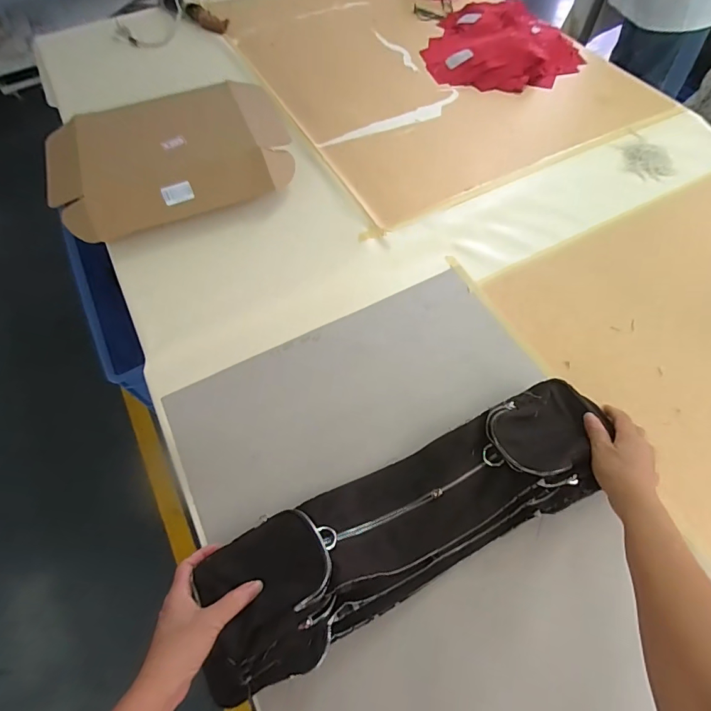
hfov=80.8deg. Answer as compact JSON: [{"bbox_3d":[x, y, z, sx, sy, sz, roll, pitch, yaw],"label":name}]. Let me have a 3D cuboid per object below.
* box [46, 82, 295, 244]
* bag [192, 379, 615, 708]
[{"bbox_3d":[-0.328,-0.373,0.755,0.433,0.120,0.252,-25,63,-13],"label":"box"},{"bbox_3d":[0.073,0.186,0.494,0.503,0.080,0.154,-25,65,-15],"label":"bag"}]

